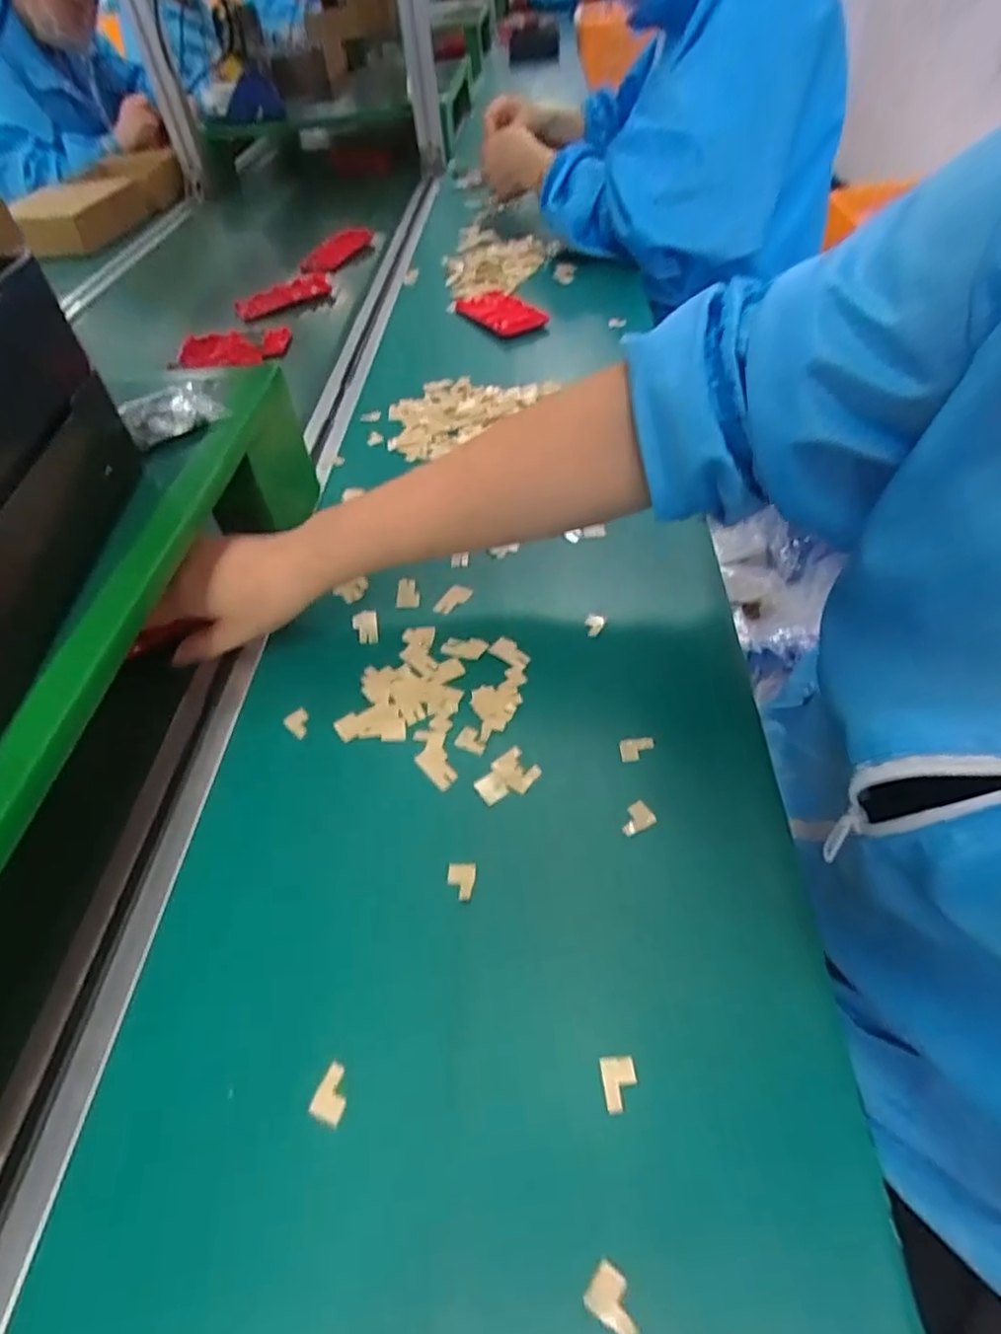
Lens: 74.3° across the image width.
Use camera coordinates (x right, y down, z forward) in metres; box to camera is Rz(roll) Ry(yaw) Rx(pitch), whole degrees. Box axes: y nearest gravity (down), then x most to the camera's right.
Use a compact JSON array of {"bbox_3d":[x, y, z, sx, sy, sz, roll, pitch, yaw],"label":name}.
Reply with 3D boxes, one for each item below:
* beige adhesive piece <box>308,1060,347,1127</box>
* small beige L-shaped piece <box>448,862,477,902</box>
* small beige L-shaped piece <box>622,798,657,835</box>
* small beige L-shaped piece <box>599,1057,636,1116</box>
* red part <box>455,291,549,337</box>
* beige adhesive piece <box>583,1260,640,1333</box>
[{"bbox_3d":[-0.067,0.169,0.263,0.013,0.004,0.019,13,52,18],"label":"beige adhesive piece"},{"bbox_3d":[-0.019,0.103,0.317,0.013,0.004,0.018,-5,48,3],"label":"small beige L-shaped piece"},{"bbox_3d":[0.068,0.076,0.333,0.018,0.004,0.015,-26,48,-7],"label":"small beige L-shaped piece"},{"bbox_3d":[0.047,0.163,0.259,0.013,0.004,0.019,-9,48,0],"label":"small beige L-shaped piece"},{"bbox_3d":[0.002,-0.406,0.751,0.058,0.015,0.131,-25,50,-14],"label":"red part"},{"bbox_3d":[0.038,0.210,0.219,0.019,0.004,0.014,27,57,27],"label":"beige adhesive piece"}]

